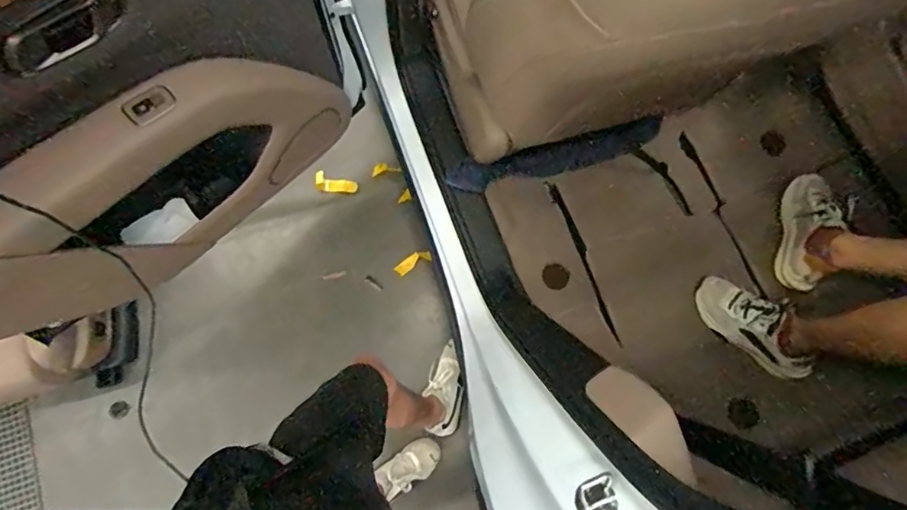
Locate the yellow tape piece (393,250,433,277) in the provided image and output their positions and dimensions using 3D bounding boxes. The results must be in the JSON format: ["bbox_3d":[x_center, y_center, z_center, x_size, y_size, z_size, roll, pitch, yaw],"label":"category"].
[{"bbox_3d":[-0.123,0.022,1.540,0.115,0.021,0.043,-27,78,-6],"label":"yellow tape piece"}]

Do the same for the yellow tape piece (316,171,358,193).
[{"bbox_3d":[-0.361,-0.219,1.576,0.127,0.020,0.052,11,76,-14],"label":"yellow tape piece"}]

